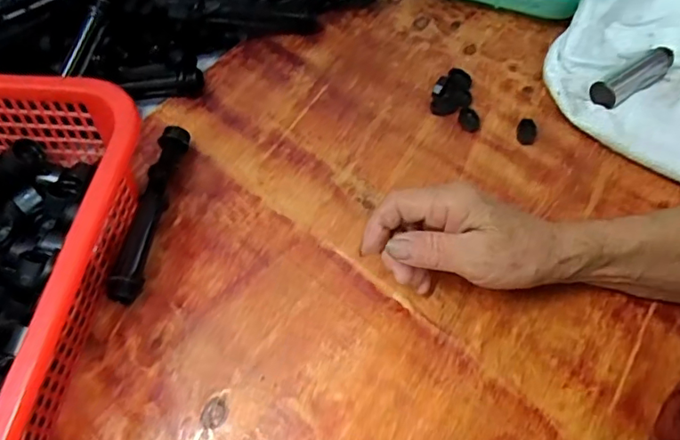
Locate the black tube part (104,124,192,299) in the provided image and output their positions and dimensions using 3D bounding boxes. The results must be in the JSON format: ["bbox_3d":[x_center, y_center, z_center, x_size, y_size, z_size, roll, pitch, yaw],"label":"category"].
[{"bbox_3d":[-0.142,-0.006,0.399,0.025,0.023,0.143,5,61,5],"label":"black tube part"}]

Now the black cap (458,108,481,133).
[{"bbox_3d":[0.107,-0.083,0.441,0.018,0.009,0.019,-1,61,2],"label":"black cap"}]

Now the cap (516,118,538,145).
[{"bbox_3d":[0.152,-0.072,0.431,0.016,0.008,0.024,17,63,12],"label":"cap"}]

